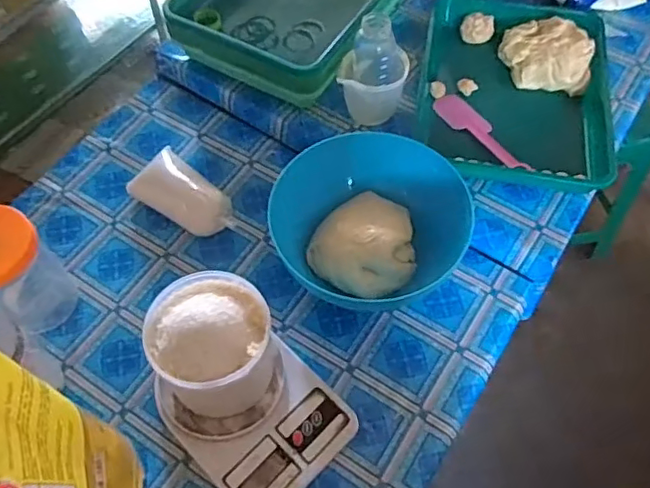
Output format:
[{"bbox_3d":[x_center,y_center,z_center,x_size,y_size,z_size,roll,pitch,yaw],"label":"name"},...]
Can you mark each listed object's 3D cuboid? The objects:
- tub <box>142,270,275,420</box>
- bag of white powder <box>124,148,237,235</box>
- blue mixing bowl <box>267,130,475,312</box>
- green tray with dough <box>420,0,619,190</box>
[{"bbox_3d":[-0.119,0.106,0.617,0.118,0.114,0.127,0,60,0],"label":"tub"},{"bbox_3d":[-0.188,-0.066,0.794,0.151,0.063,0.089,32,64,17],"label":"bag of white powder"},{"bbox_3d":[0.059,-0.028,0.732,0.209,0.120,0.207,0,60,0],"label":"blue mixing bowl"},{"bbox_3d":[0.284,-0.232,0.843,0.268,0.045,0.344,9,60,5],"label":"green tray with dough"}]

